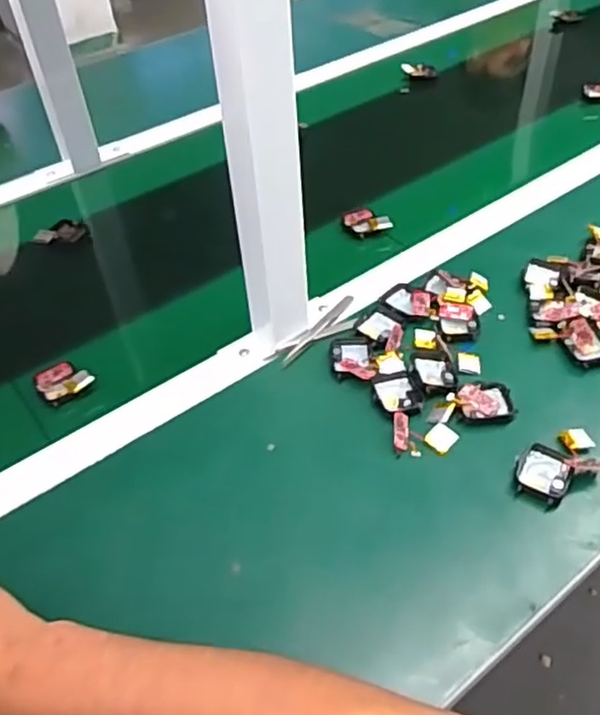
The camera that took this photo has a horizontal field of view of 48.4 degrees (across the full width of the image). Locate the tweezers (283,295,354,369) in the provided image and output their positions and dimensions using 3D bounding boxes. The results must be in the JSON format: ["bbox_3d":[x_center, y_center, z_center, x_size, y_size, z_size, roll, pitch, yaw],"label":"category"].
[{"bbox_3d":[0.020,-0.026,0.627,0.013,0.005,0.113,24,52,24],"label":"tweezers"}]

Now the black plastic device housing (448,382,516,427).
[{"bbox_3d":[0.151,0.036,0.553,0.050,0.011,0.038,-5,46,-1],"label":"black plastic device housing"}]

